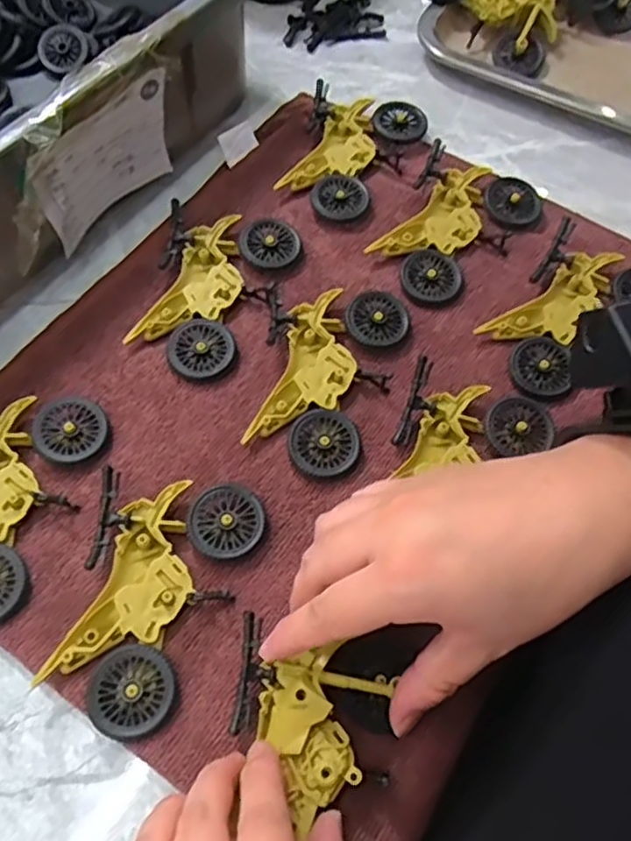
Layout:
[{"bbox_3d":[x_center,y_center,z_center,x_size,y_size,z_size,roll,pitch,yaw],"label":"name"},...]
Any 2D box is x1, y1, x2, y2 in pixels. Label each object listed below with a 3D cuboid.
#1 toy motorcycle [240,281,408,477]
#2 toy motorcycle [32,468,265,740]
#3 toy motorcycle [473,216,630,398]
[{"bbox_3d":[0.007,-0.025,0.359,0.075,0.017,0.112,8,63,2],"label":"toy motorcycle"},{"bbox_3d":[-0.078,0.079,0.305,0.074,0.015,0.114,17,64,6],"label":"toy motorcycle"},{"bbox_3d":[0.149,-0.069,0.386,0.118,0.022,0.069,-37,71,-19],"label":"toy motorcycle"}]

